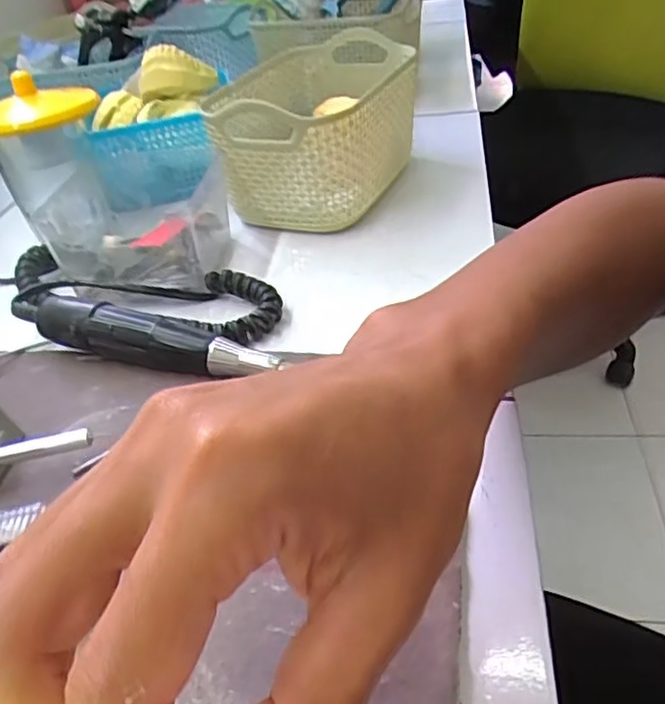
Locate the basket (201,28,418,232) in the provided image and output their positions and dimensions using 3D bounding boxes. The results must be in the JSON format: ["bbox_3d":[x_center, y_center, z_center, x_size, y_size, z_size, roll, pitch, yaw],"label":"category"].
[{"bbox_3d":[-0.007,-0.167,0.485,0.129,0.087,0.191,1,37,12],"label":"basket"}]

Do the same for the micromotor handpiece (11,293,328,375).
[{"bbox_3d":[-0.103,-0.009,0.342,0.187,0.030,0.033,11,41,25],"label":"micromotor handpiece"}]

